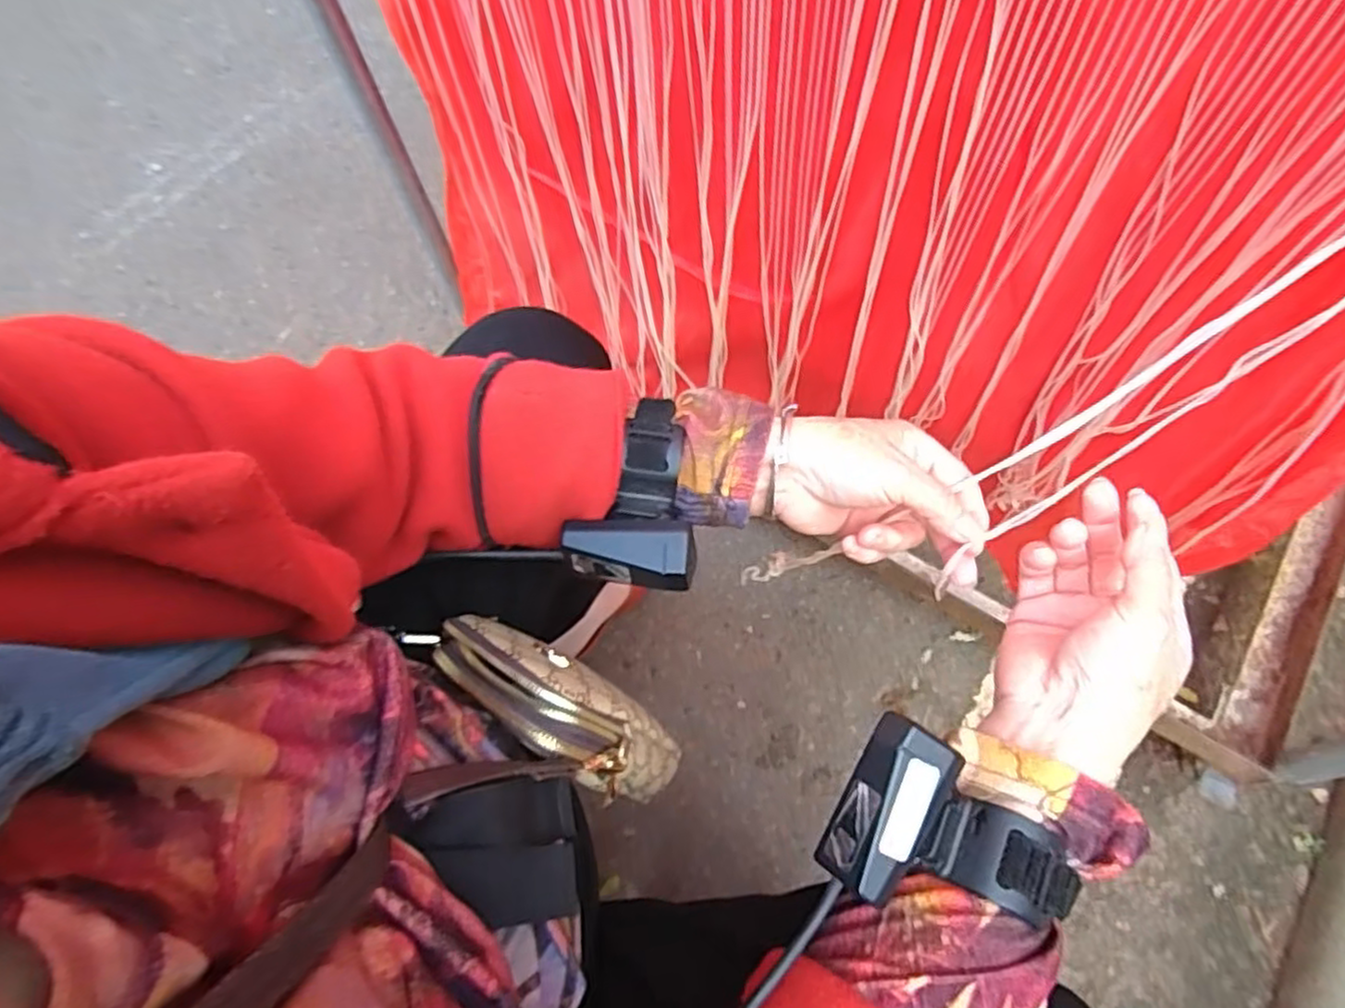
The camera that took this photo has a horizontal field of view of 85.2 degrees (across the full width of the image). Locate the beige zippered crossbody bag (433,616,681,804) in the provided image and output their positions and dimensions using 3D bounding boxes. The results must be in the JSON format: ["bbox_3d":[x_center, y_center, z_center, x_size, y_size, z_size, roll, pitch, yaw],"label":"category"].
[{"bbox_3d":[-0.067,0.120,0.442,0.146,0.126,0.057,31,70,13],"label":"beige zippered crossbody bag"}]

